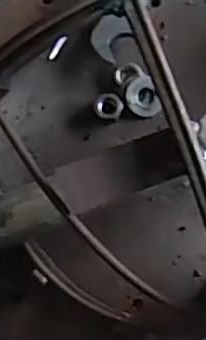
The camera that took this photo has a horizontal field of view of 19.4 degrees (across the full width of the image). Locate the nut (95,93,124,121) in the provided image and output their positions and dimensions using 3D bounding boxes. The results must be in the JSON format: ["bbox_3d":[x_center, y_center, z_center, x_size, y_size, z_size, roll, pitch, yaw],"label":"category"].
[{"bbox_3d":[0.004,-0.044,0.413,0.019,0.004,0.018,0,79,1],"label":"nut"}]

